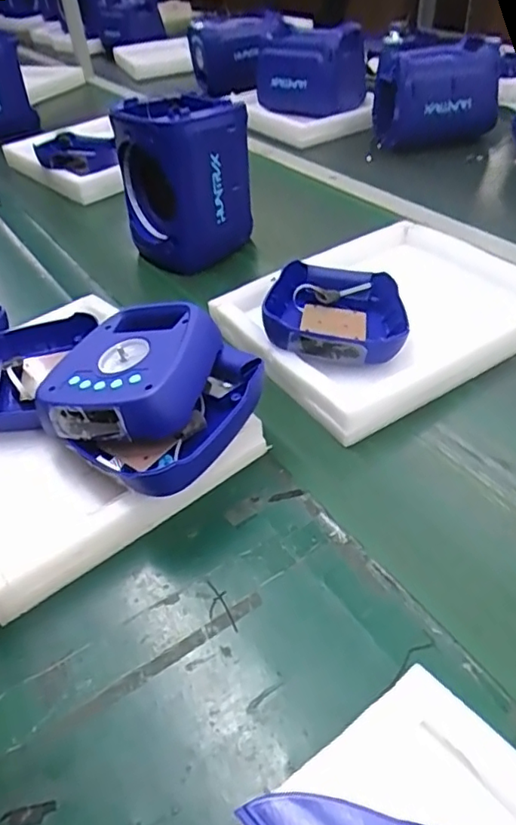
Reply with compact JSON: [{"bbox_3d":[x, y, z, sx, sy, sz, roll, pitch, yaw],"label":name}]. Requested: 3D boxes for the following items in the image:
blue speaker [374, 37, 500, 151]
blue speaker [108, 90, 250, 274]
[{"bbox_3d":[0.384,-0.696,1.277,0.254,0.183,0.202,-2,41,2],"label":"blue speaker"},{"bbox_3d":[-0.109,-0.341,0.879,0.190,0.219,0.158,-9,42,-5],"label":"blue speaker"}]

